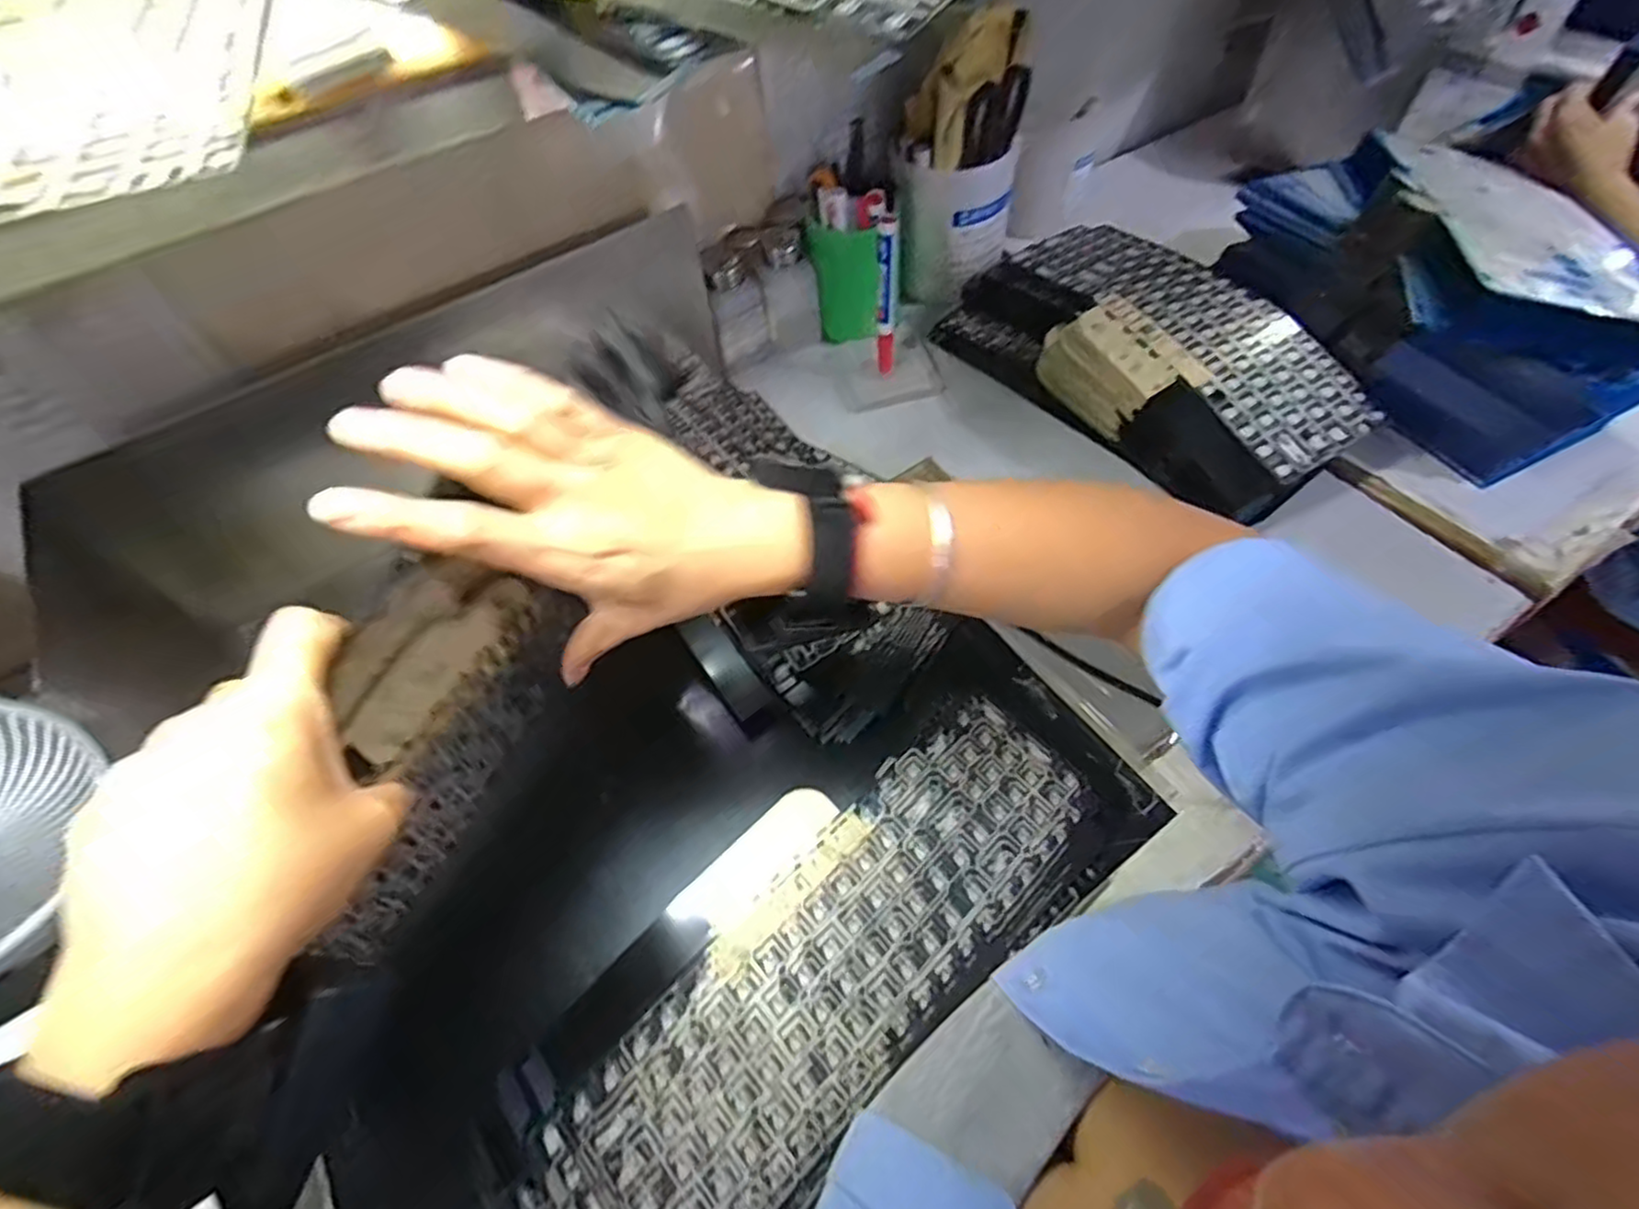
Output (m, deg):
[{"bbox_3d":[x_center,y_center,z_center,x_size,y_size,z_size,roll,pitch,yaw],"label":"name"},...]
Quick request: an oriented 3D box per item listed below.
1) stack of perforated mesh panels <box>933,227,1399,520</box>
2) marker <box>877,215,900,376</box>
[{"bbox_3d":[0.273,-0.215,0.594,0.163,0.083,0.342,-30,59,-15],"label":"stack of perforated mesh panels"},{"bbox_3d":[0.060,-0.267,0.616,0.018,0.141,0.018,-3,56,3],"label":"marker"}]

